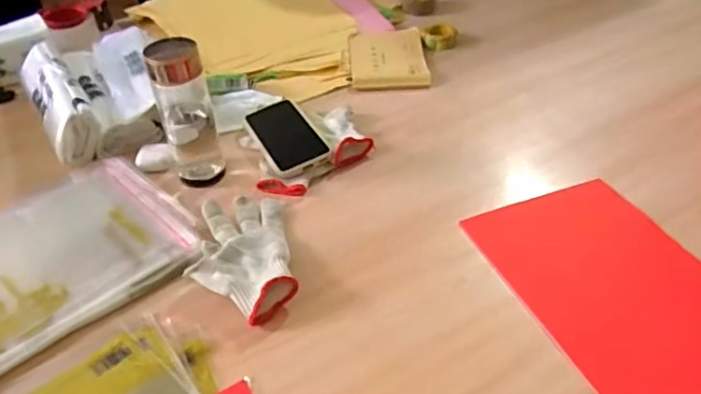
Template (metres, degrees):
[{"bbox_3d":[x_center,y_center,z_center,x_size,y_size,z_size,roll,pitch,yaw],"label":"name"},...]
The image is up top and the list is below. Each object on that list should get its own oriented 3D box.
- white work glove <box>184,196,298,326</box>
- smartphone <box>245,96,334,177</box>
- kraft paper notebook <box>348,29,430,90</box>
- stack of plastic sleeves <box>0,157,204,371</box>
[{"bbox_3d":[-0.126,0.063,0.654,0.111,0.034,0.182,-10,40,-8],"label":"white work glove"},{"bbox_3d":[-0.094,-0.090,0.832,0.082,0.009,0.178,-24,44,-14],"label":"smartphone"},{"bbox_3d":[0.067,-0.249,1.032,0.131,0.014,0.203,-3,40,0],"label":"kraft paper notebook"},{"bbox_3d":[-0.374,0.079,0.661,0.347,0.018,0.261,-31,48,-30],"label":"stack of plastic sleeves"}]

